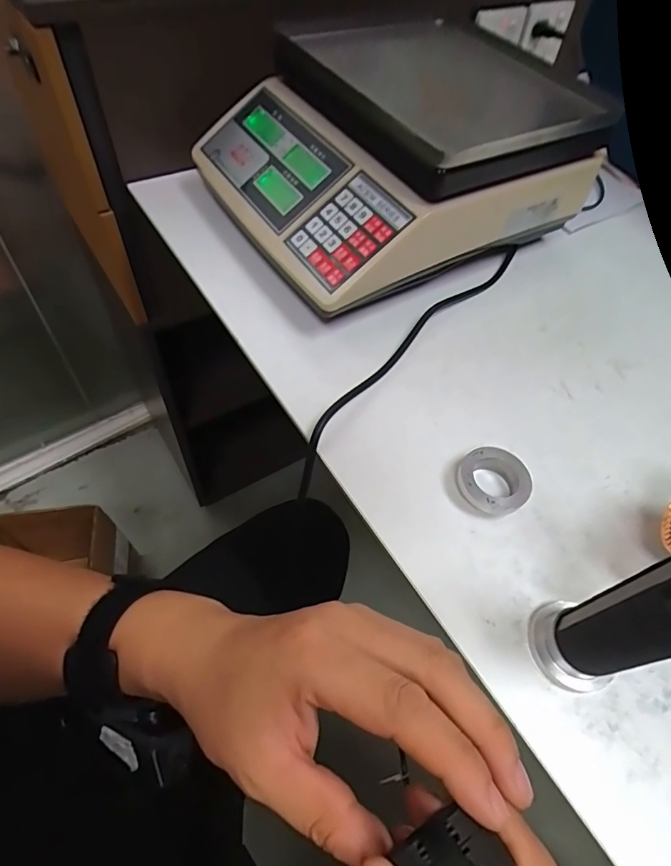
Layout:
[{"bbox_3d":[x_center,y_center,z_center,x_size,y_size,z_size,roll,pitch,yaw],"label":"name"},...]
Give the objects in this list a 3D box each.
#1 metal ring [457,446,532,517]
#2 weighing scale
[{"bbox_3d":[0.111,0.035,0.342,0.048,0.020,0.049,2,55,-3],"label":"metal ring"},{"bbox_3d":[0.046,-0.272,0.482,0.310,0.129,0.281,-27,62,-21],"label":"weighing scale"}]

